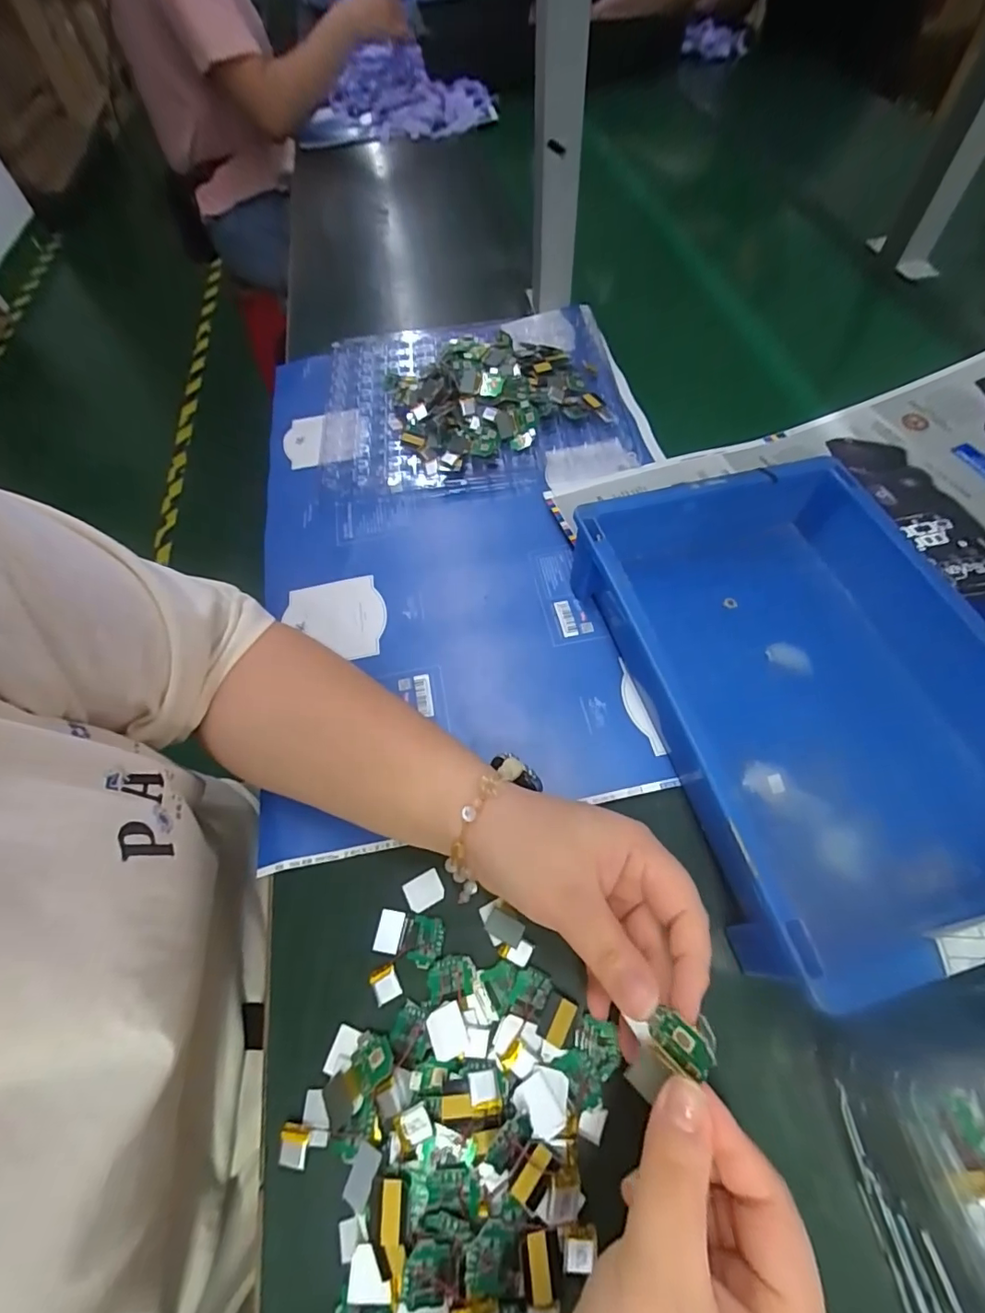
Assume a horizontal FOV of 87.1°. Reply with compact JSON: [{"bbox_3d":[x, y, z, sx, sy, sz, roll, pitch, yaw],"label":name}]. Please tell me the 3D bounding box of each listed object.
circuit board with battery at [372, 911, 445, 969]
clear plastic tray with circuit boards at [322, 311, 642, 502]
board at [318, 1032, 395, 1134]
[{"bbox_3d":[-0.048,0.159,0.294,0.038,0.004,0.024,9,61,8],"label":"circuit board with battery"},{"bbox_3d":[-0.025,-0.266,0.501,0.269,0.036,0.246,-8,60,-1],"label":"clear plastic tray with circuit boards"},{"bbox_3d":[-0.068,0.214,0.260,0.025,0.007,0.042,13,58,46],"label":"board"}]

